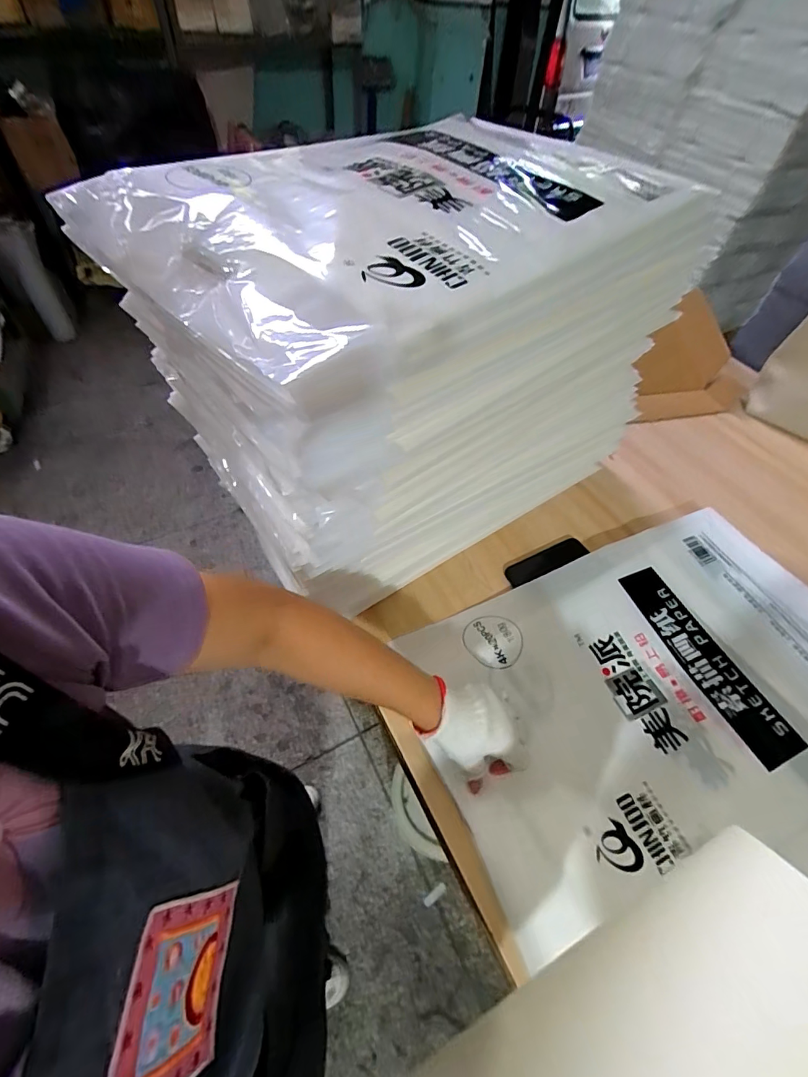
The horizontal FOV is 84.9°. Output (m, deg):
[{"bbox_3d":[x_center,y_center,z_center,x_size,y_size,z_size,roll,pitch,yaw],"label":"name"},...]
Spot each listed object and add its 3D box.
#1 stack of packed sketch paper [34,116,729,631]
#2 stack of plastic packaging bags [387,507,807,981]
[{"bbox_3d":[0.017,-0.237,0.607,0.582,0.409,0.377,-31,61,-24],"label":"stack of packed sketch paper"},{"bbox_3d":[0.349,0.209,0.575,0.620,0.035,0.440,-18,57,-17],"label":"stack of plastic packaging bags"}]

